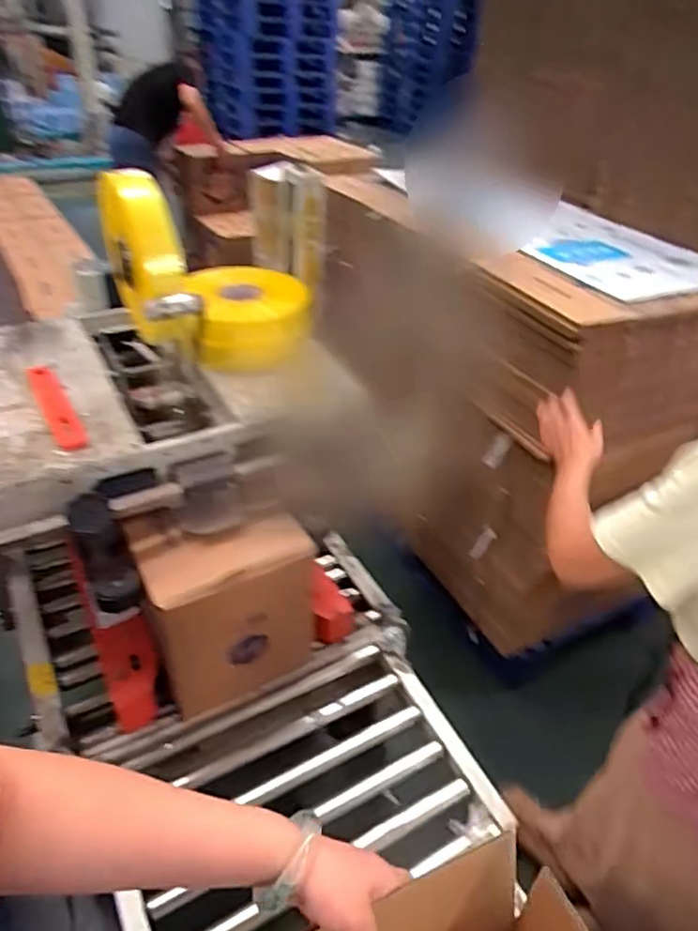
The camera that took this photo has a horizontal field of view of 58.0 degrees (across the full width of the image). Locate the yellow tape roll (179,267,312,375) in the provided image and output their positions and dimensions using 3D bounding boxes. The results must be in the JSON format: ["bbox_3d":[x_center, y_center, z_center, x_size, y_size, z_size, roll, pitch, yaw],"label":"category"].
[{"bbox_3d":[-0.197,-0.298,1.266,0.233,0.145,0.233,1,36,-4],"label":"yellow tape roll"}]

